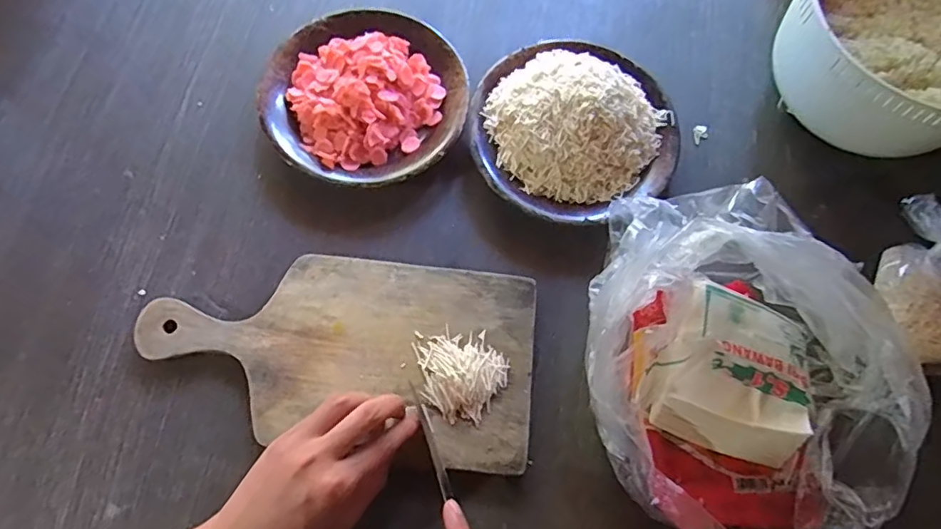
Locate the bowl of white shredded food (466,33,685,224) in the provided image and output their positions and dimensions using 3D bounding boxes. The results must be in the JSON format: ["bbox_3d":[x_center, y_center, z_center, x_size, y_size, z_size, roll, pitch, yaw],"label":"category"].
[{"bbox_3d":[0.093,-0.130,0.499,0.180,0.069,0.176,1,72,-2],"label":"bowl of white shredded food"}]

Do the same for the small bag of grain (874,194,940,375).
[{"bbox_3d":[0.381,0.019,0.467,0.060,0.042,0.145,-8,72,-5],"label":"small bag of grain"}]

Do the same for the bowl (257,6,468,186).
[{"bbox_3d":[-0.098,-0.158,0.513,0.180,0.047,0.178,1,72,-2],"label":"bowl"}]

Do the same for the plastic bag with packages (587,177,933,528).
[{"bbox_3d":[0.195,0.071,0.411,0.211,0.110,0.259,7,72,0],"label":"plastic bag with packages"}]

